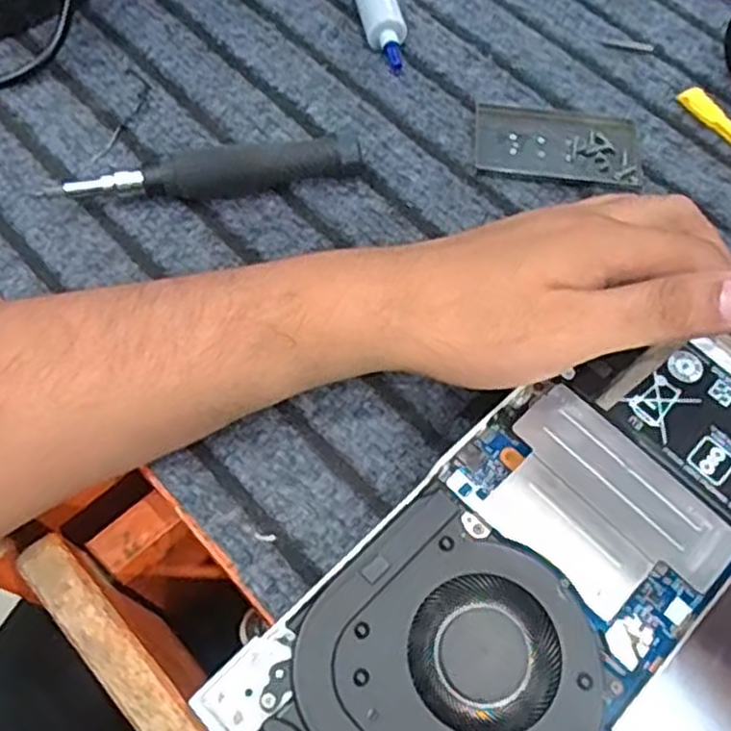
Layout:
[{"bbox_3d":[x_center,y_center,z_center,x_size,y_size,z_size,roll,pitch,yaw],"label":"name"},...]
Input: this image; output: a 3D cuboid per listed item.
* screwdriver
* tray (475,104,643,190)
[{"bbox_3d":[-0.072,-0.087,0.329,0.137,0.023,0.015,-8,64,-7],"label":"screwdriver"},{"bbox_3d":[0.094,-0.110,0.360,0.078,0.004,0.047,6,63,0],"label":"tray"}]

